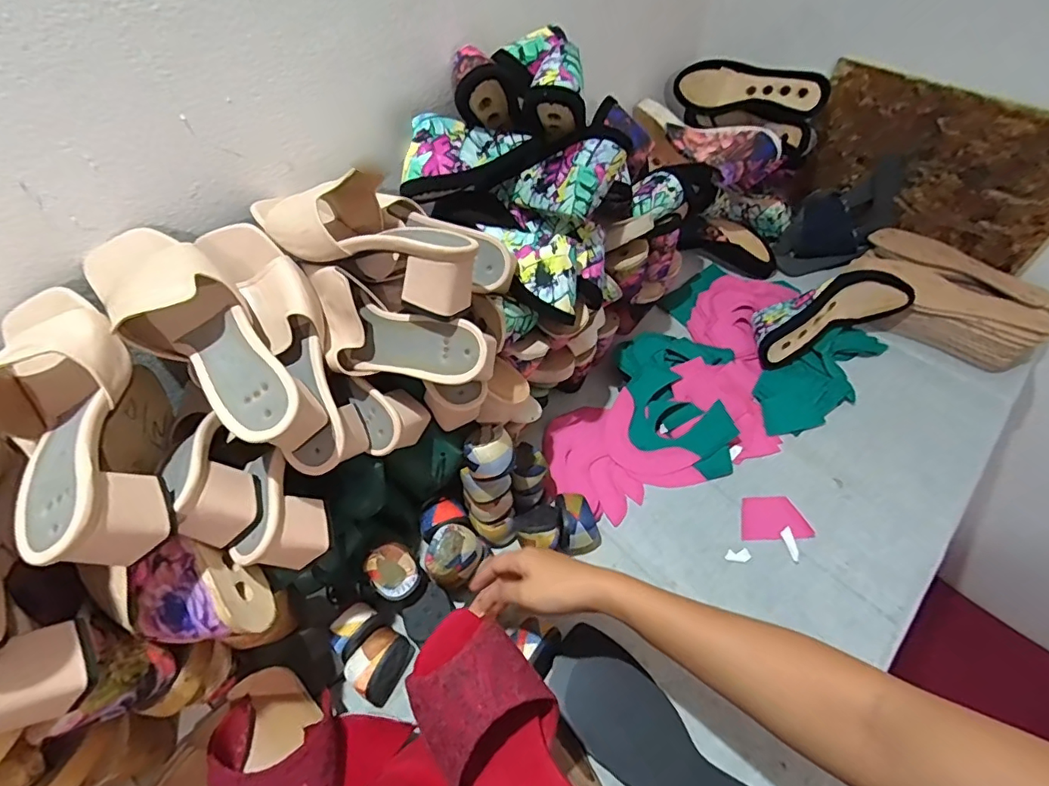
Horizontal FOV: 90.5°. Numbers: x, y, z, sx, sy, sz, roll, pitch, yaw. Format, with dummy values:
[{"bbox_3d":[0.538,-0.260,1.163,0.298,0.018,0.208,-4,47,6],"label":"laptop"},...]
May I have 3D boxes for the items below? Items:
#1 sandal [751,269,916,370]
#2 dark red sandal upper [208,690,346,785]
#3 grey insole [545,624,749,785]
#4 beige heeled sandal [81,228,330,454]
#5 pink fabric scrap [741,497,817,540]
[{"bbox_3d":[0.436,-0.113,0.756,0.225,0.078,0.082,-23,52,4],"label":"sandal"},{"bbox_3d":[-0.221,0.329,0.459,0.116,0.054,0.109,-8,52,-3],"label":"dark red sandal upper"},{"bbox_3d":[0.119,0.327,0.481,0.087,0.016,0.231,-38,62,-18],"label":"grey insole"},{"bbox_3d":[-0.261,-0.050,0.419,0.239,0.087,0.092,41,63,11],"label":"beige heeled sandal"},{"bbox_3d":[0.298,0.149,0.622,0.076,0.009,0.053,-1,52,3],"label":"pink fabric scrap"}]

